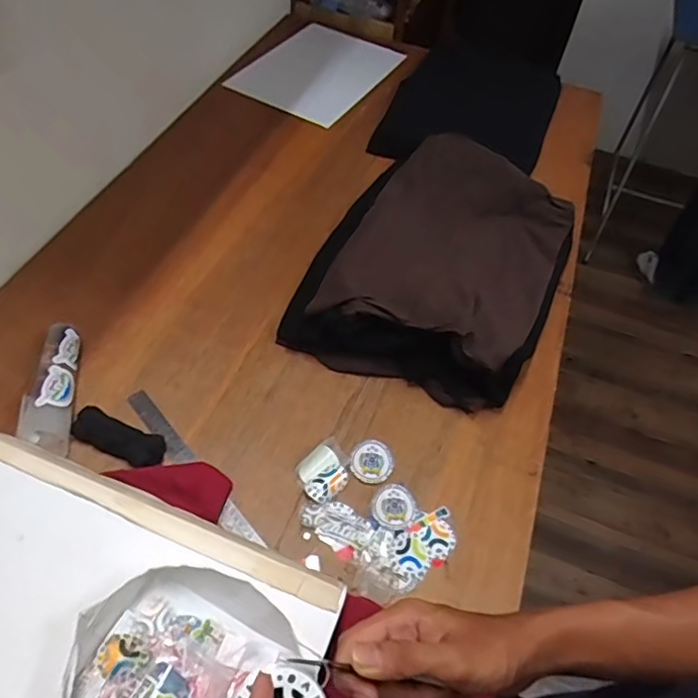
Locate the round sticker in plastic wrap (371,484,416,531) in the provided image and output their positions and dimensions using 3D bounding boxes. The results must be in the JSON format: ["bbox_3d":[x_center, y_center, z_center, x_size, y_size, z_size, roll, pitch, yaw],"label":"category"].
[{"bbox_3d":[0.060,0.210,0.768,0.062,0.009,0.057,3,53,-4],"label":"round sticker in plastic wrap"}]

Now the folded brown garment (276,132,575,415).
[{"bbox_3d":[0.146,-0.151,0.967,0.382,0.140,0.493,22,57,10],"label":"folded brown garment"}]

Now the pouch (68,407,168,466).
[{"bbox_3d":[-0.311,0.120,0.782,0.128,0.034,0.047,22,54,11],"label":"pouch"}]

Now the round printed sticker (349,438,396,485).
[{"bbox_3d":[0.032,0.156,0.802,0.060,0.009,0.061,3,53,-4],"label":"round printed sticker"}]

